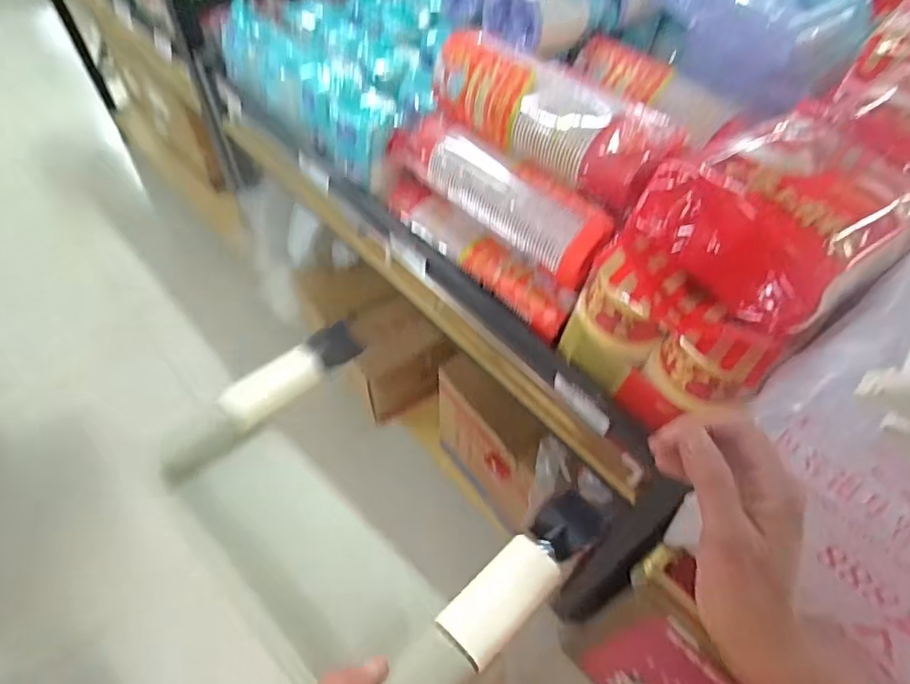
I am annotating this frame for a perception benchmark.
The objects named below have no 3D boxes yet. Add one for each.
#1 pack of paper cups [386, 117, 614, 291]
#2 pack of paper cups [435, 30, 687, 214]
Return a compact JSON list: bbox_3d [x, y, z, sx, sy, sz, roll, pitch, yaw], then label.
[{"bbox_3d":[0.059,-0.230,0.866,0.082,0.106,0.406,-36,64,-22],"label":"pack of paper cups"},{"bbox_3d":[0.134,-0.333,0.828,0.118,0.105,0.394,-37,65,-23],"label":"pack of paper cups"}]

